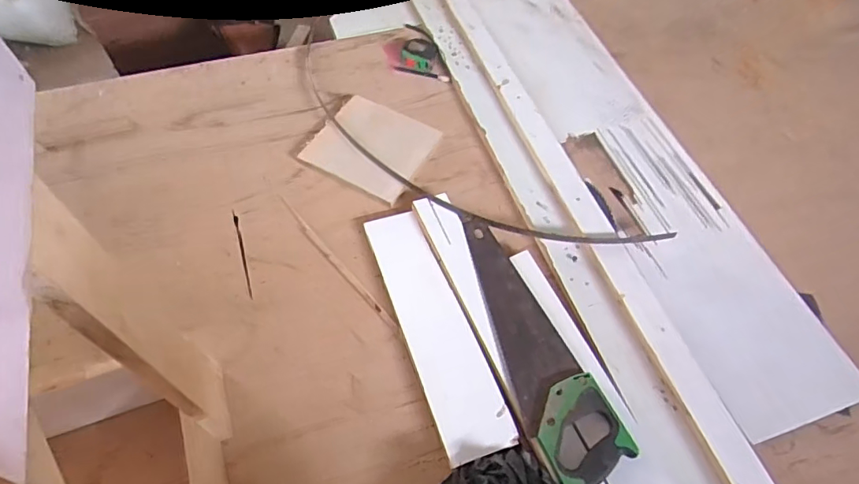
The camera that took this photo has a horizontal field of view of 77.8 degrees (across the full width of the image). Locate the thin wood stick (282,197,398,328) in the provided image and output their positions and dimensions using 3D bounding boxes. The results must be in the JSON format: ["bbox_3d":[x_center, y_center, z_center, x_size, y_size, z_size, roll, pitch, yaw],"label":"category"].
[{"bbox_3d":[-0.158,0.030,0.884,0.014,0.011,0.320,-36,62,-21],"label":"thin wood stick"}]

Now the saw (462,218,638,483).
[{"bbox_3d":[0.140,0.142,0.784,0.110,0.023,0.420,-21,58,-12],"label":"saw"}]

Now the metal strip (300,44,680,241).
[{"bbox_3d":[0.011,-0.169,0.990,0.854,0.035,0.205,30,62,19],"label":"metal strip"}]

